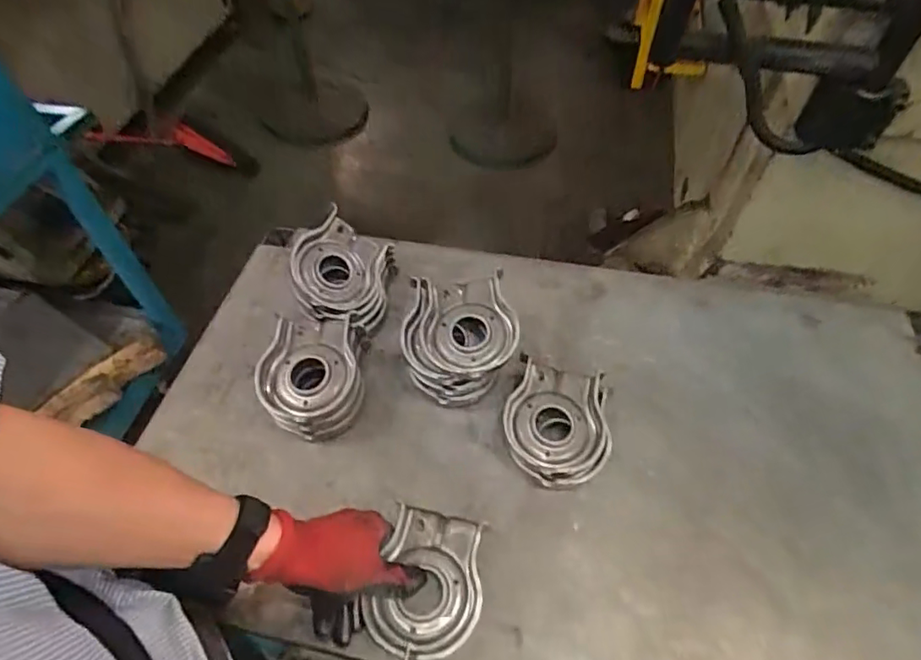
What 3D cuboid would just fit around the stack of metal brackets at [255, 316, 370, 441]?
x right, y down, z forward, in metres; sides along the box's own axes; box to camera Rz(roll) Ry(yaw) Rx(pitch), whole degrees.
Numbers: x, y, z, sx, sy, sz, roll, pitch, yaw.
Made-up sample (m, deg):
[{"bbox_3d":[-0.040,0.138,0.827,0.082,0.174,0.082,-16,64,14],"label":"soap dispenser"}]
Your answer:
[{"bbox_3d":[-0.165,0.051,0.611,0.111,0.057,0.132,-6,53,-4],"label":"stack of metal brackets"}]

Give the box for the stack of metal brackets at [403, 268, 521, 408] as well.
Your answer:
[{"bbox_3d":[-0.001,0.003,0.609,0.125,0.095,0.126,1,53,1],"label":"stack of metal brackets"}]

